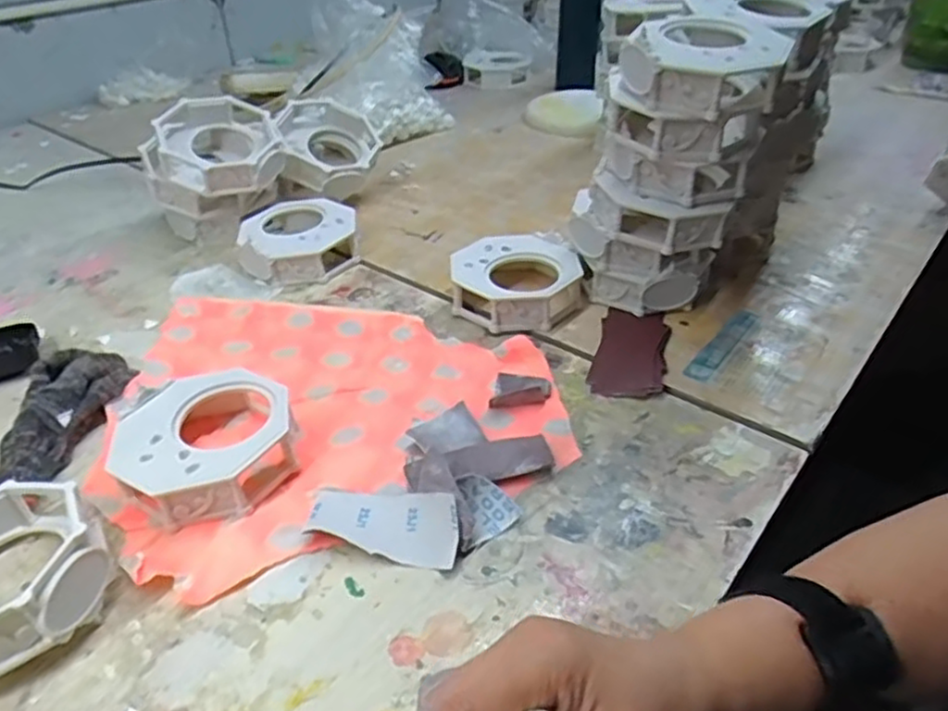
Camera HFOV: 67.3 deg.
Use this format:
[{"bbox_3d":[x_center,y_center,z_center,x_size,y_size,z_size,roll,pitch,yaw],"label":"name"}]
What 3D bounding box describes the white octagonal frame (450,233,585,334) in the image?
[{"bbox_3d":[0.039,-0.067,0.647,0.115,0.040,0.106,-4,37,-3],"label":"white octagonal frame"}]

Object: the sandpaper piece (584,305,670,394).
[{"bbox_3d":[0.130,-0.007,0.587,0.056,0.012,0.116,9,38,14],"label":"sandpaper piece"}]

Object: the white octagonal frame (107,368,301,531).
[{"bbox_3d":[-0.183,0.059,0.485,0.116,0.037,0.111,-9,37,-10],"label":"white octagonal frame"}]

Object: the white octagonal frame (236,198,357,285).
[{"bbox_3d":[-0.179,-0.122,0.730,0.117,0.043,0.119,-7,37,-7],"label":"white octagonal frame"}]

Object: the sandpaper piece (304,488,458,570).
[{"bbox_3d":[-0.056,0.101,0.441,0.099,0.022,0.039,10,38,14],"label":"sandpaper piece"}]

